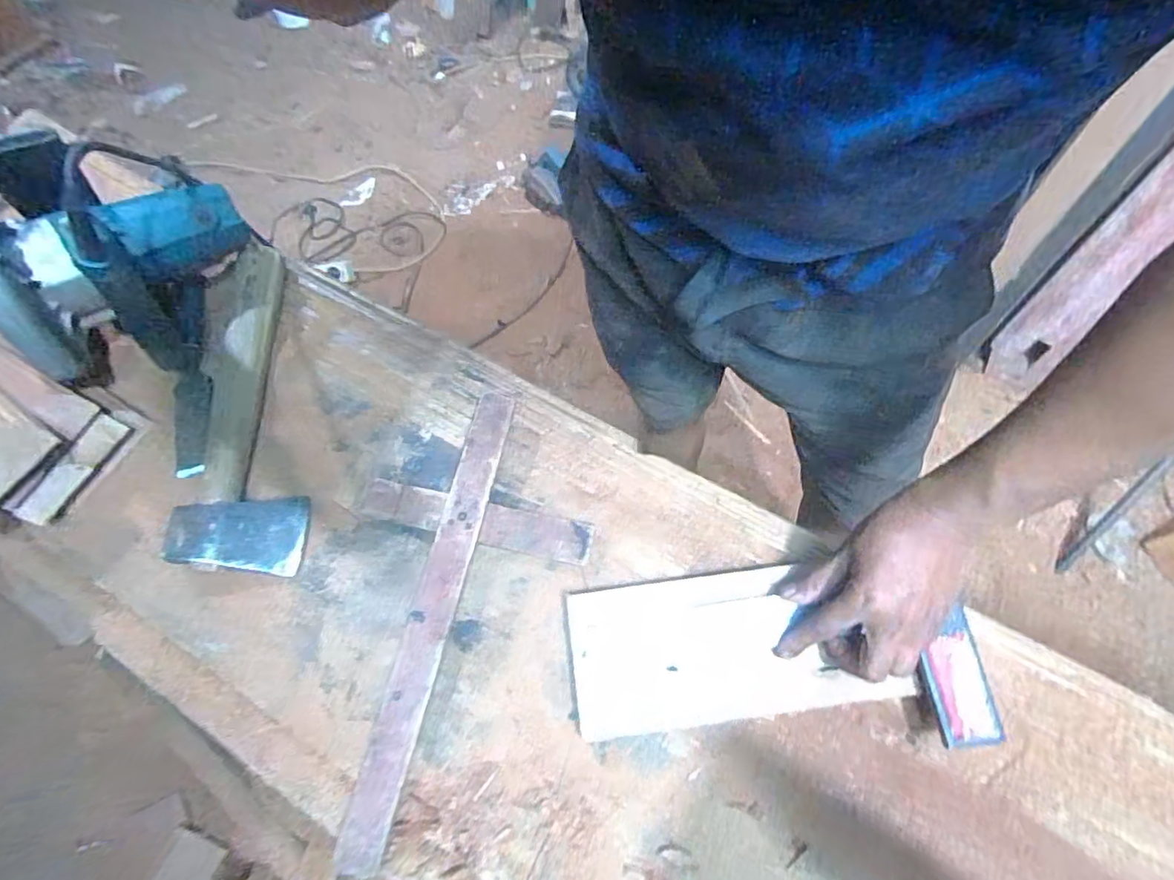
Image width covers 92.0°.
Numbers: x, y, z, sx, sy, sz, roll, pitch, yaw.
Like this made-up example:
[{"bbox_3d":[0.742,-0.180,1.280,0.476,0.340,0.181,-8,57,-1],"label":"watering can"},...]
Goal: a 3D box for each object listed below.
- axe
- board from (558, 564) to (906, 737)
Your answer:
[{"bbox_3d":[-0.337,-0.047,0.564,0.102,0.033,0.350,-9,66,-4],"label":"axe"},{"bbox_3d":[0.108,0.171,0.469,0.238,0.025,0.113,-6,66,-2],"label":"board"}]

